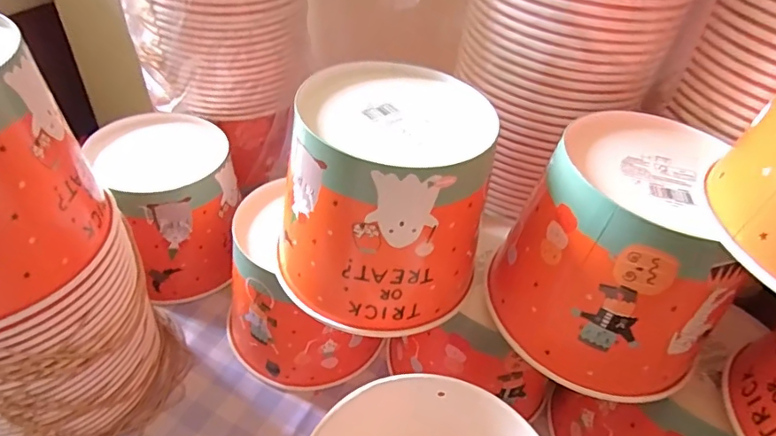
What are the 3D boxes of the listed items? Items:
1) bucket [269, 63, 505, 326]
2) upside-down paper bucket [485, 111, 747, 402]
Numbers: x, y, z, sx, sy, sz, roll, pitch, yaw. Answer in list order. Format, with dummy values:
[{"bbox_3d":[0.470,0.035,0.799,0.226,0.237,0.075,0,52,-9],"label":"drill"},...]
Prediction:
[{"bbox_3d":[-0.005,-0.018,0.363,0.146,0.130,0.147,8,43,0],"label":"bucket"},{"bbox_3d":[0.155,0.029,0.338,0.141,0.131,0.121,36,50,27],"label":"upside-down paper bucket"}]

